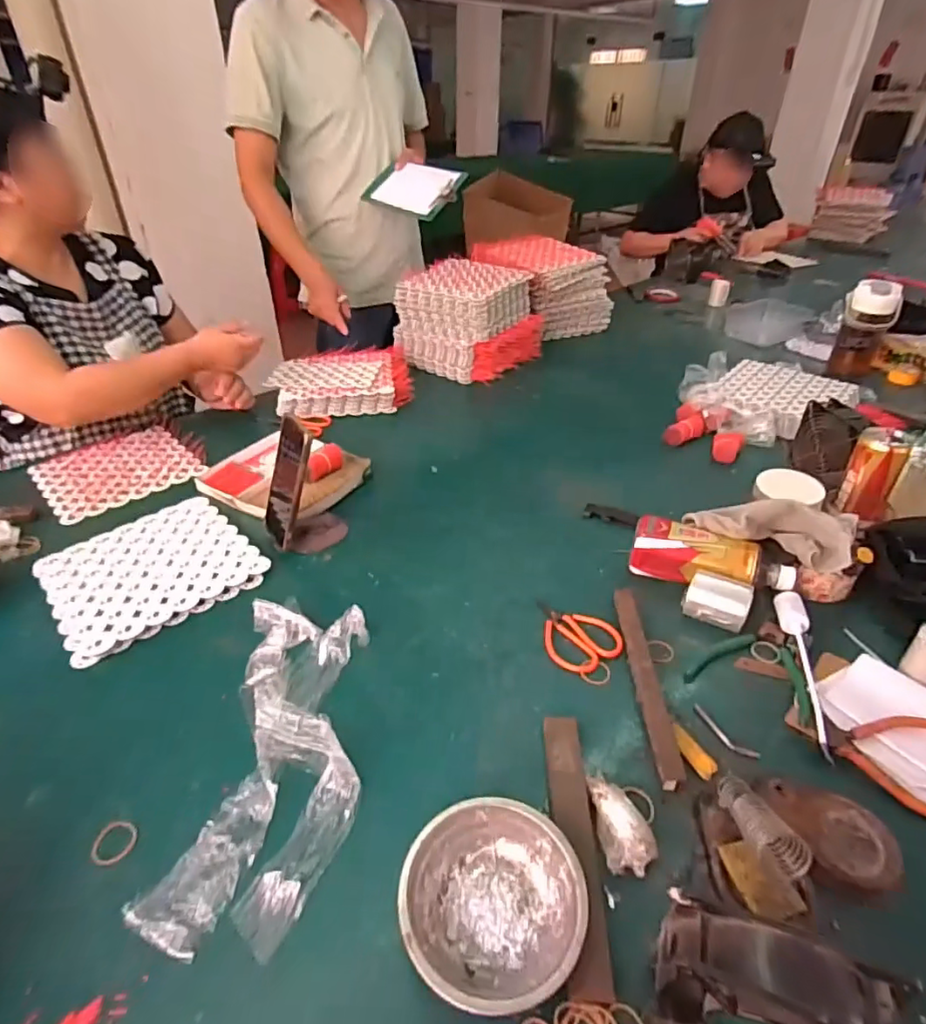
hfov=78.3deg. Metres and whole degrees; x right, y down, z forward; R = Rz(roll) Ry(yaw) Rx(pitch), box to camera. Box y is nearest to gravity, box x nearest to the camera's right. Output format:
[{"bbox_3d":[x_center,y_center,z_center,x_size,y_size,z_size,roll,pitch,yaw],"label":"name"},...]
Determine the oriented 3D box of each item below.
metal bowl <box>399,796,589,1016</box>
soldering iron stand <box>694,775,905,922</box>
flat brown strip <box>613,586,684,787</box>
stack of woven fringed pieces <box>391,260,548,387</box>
[{"bbox_3d":[0.021,0.281,0.411,0.125,0.039,0.124,0,36,0],"label":"metal bowl"},{"bbox_3d":[0.263,0.237,0.434,0.155,0.082,0.099,-8,37,-10],"label":"soldering iron stand"},{"bbox_3d":[0.189,0.167,0.587,0.026,0.014,0.237,1,36,2],"label":"flat brown strip"},{"bbox_3d":[0.016,-0.426,1.266,0.230,0.193,0.255,26,44,29],"label":"stack of woven fringed pieces"}]

